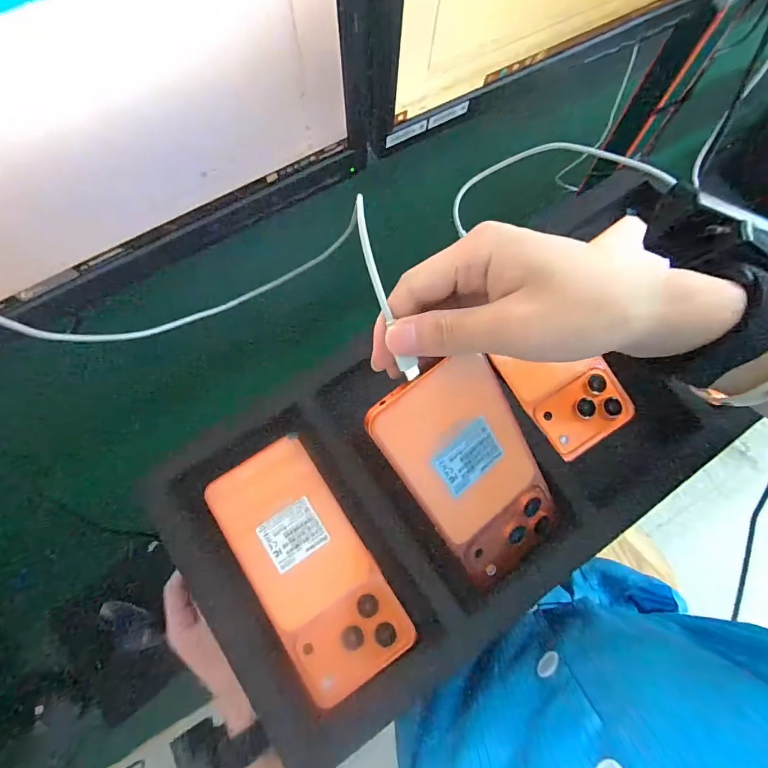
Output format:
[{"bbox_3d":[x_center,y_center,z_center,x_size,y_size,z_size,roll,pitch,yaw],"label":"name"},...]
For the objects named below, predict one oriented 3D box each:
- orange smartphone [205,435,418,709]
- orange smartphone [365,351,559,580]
[{"bbox_3d":[-0.051,0.120,0.280,0.074,0.009,0.161,-32,75,-9],"label":"orange smartphone"},{"bbox_3d":[0.060,0.052,0.249,0.083,0.007,0.153,-37,117,-10],"label":"orange smartphone"}]

